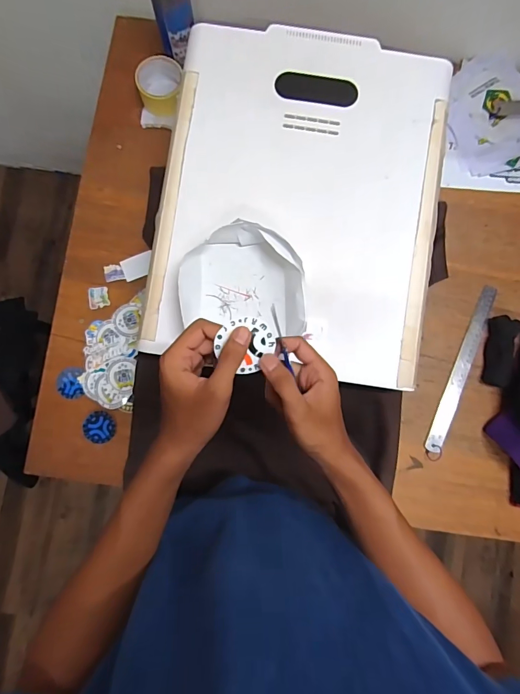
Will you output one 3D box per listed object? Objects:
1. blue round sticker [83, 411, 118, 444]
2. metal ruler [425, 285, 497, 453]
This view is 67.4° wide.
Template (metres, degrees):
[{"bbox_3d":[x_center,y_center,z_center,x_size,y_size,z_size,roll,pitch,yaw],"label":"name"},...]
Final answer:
[{"bbox_3d":[-0.283,0.142,0.688,0.057,0.004,0.056,0,84,-2],"label":"blue round sticker"},{"bbox_3d":[0.370,0.037,0.711,0.032,0.008,0.319,21,84,7],"label":"metal ruler"}]

